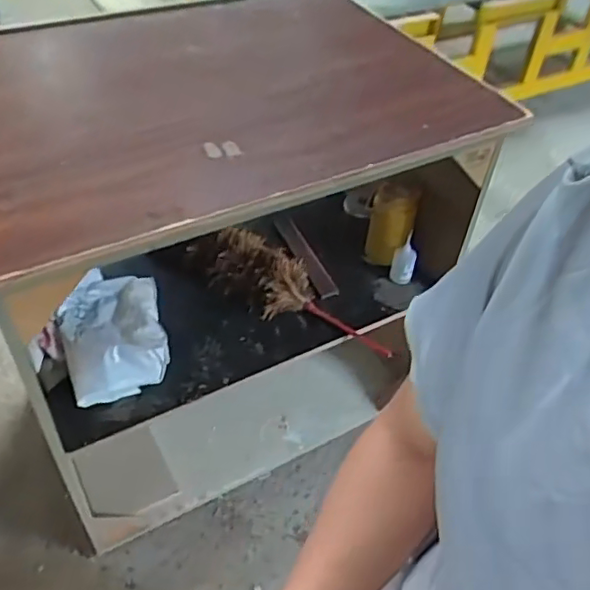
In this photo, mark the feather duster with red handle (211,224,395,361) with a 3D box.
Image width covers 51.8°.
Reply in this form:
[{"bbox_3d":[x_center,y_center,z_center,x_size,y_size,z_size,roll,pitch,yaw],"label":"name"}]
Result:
[{"bbox_3d":[0.001,-0.012,1.322,0.386,0.069,0.185,33,51,4],"label":"feather duster with red handle"}]

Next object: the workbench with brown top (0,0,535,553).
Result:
[{"bbox_3d":[-0.324,-0.041,1.363,1.323,0.874,0.721,-17,52,-21],"label":"workbench with brown top"}]

